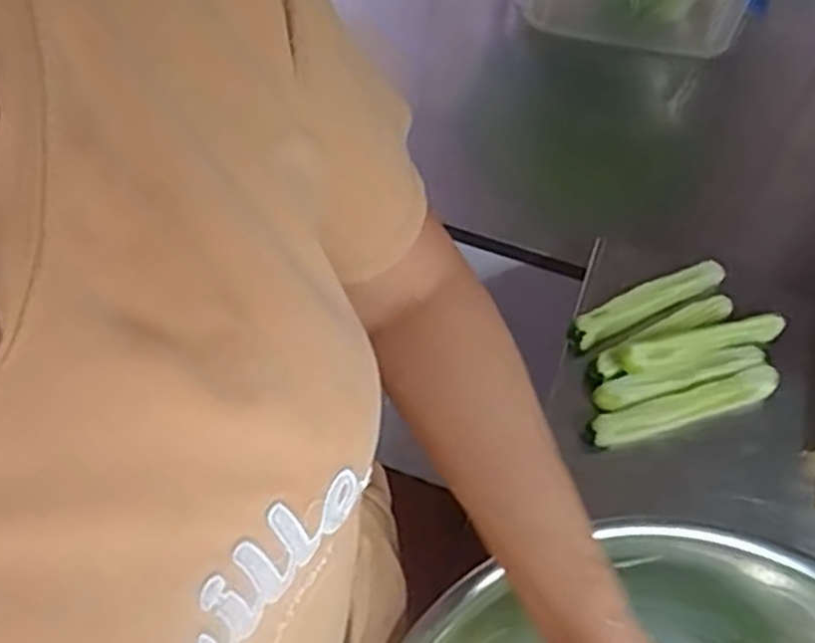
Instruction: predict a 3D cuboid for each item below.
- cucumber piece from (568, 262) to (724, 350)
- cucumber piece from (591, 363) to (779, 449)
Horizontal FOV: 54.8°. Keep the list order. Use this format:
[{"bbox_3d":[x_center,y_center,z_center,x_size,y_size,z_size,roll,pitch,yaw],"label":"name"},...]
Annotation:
[{"bbox_3d":[0.229,-0.016,0.749,0.169,0.034,0.028,-21,61,-17],"label":"cucumber piece"},{"bbox_3d":[0.242,0.073,0.684,0.173,0.022,0.027,-14,59,-12],"label":"cucumber piece"}]

